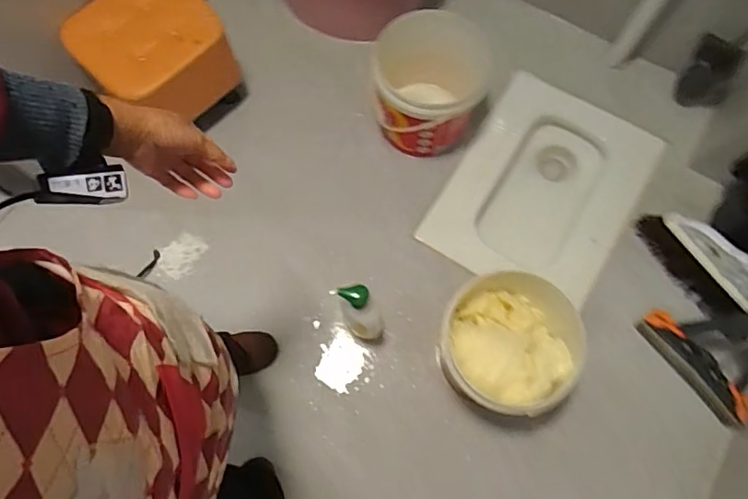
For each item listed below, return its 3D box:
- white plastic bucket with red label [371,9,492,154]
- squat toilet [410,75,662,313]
[{"bbox_3d":[0.121,-0.390,1.301,0.282,0.274,0.261,0,72,2],"label":"white plastic bucket with red label"},{"bbox_3d":[0.431,-0.136,1.418,0.427,0.200,0.560,29,75,10],"label":"squat toilet"}]

